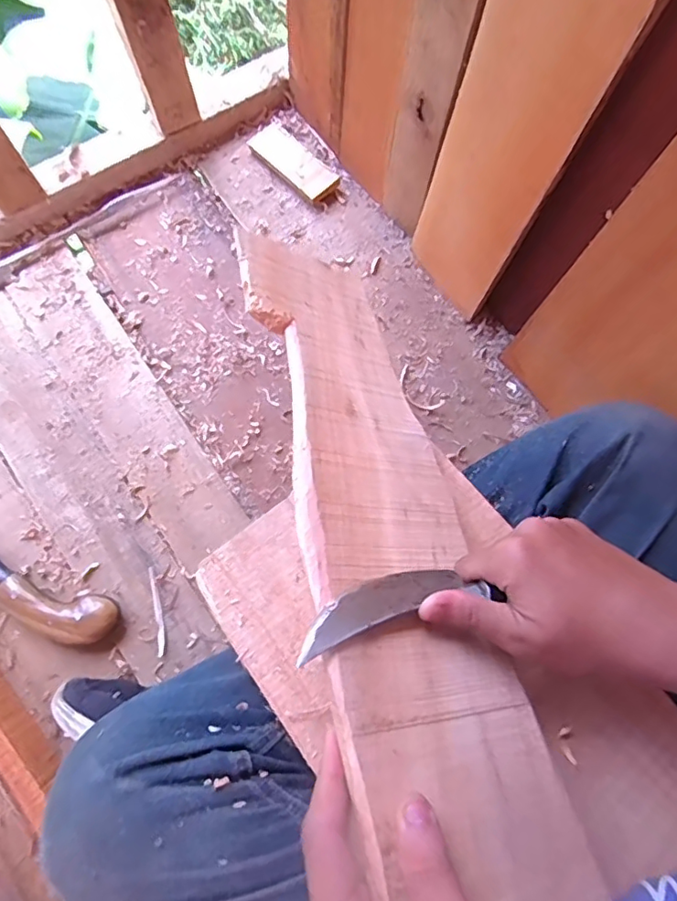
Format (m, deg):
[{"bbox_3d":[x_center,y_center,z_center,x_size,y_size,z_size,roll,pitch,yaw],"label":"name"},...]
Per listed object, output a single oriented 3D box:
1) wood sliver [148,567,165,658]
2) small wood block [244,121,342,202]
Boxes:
[{"bbox_3d":[-0.185,0.164,0.559,0.008,0.005,0.087,-11,76,-3],"label":"wood sliver"},{"bbox_3d":[-0.057,-0.360,0.682,0.121,0.017,0.047,44,80,10],"label":"small wood block"}]

